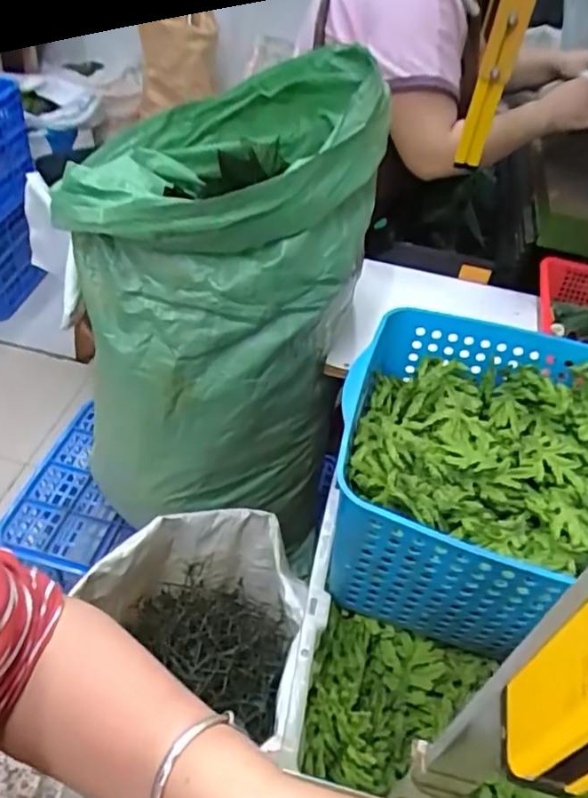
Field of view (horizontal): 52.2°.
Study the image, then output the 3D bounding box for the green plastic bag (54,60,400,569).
[{"bbox_3d":[-0.093,-0.072,0.873,0.311,0.737,0.370,8,45,1],"label":"green plastic bag"}]

